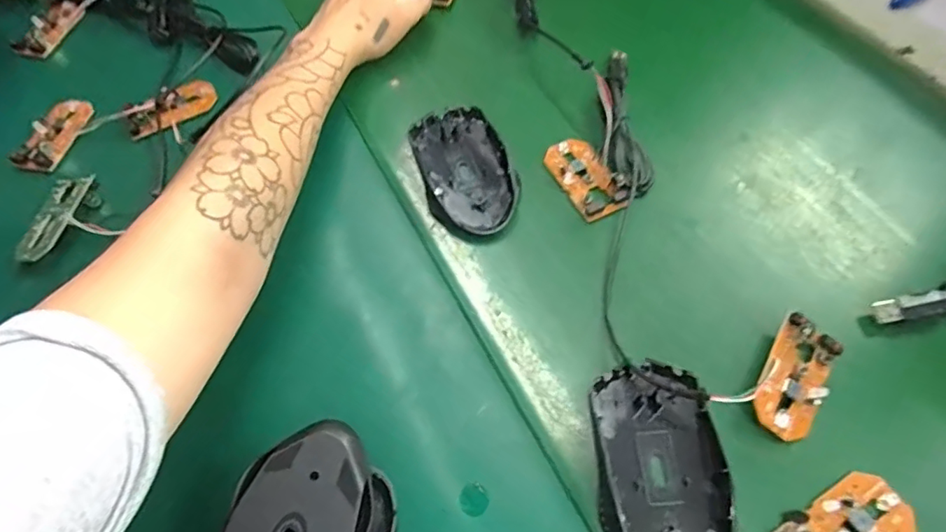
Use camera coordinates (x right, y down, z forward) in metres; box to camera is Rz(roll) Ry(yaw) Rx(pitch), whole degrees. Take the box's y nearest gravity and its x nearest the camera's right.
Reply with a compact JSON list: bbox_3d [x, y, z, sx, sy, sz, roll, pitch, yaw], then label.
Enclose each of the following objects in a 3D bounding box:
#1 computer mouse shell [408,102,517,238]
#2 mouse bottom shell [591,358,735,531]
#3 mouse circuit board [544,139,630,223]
[{"bbox_3d":[-0.007,-0.072,0.387,0.061,0.019,0.110,-15,61,-5],"label":"computer mouse shell"},{"bbox_3d":[0.100,0.107,0.281,0.064,0.012,0.111,0,61,3],"label":"mouse bottom shell"},{"bbox_3d":[0.079,-0.065,0.382,0.036,0.019,0.067,-21,62,-8],"label":"mouse circuit board"}]

